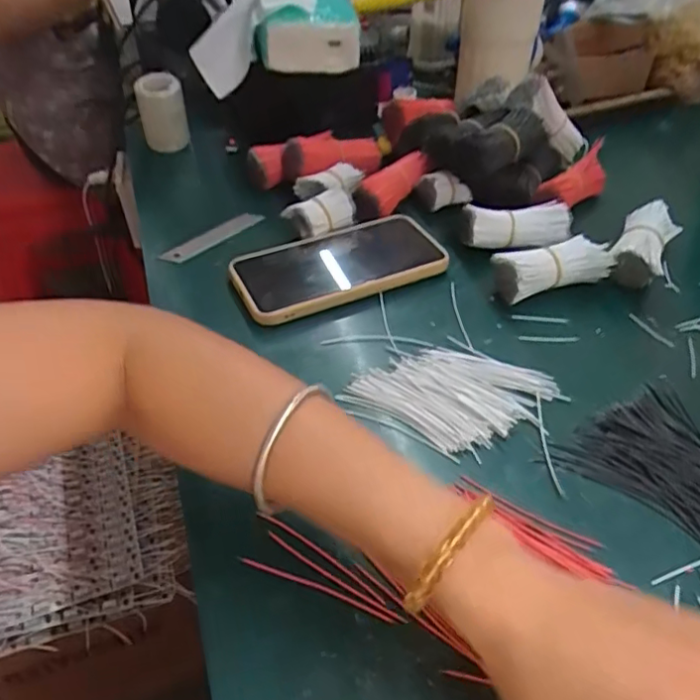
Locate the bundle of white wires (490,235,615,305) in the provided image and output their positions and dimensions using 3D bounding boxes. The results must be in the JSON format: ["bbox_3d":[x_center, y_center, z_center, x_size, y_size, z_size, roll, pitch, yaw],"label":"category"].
[{"bbox_3d":[0.156,-0.061,0.466,0.090,0.034,0.029,-12,45,-14],"label":"bundle of white wires"}]

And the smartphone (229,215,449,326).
[{"bbox_3d":[-0.010,-0.069,0.481,0.163,0.016,0.082,-16,46,-17],"label":"smartphone"}]

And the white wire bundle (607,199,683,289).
[{"bbox_3d":[0.240,-0.085,0.490,0.039,0.037,0.086,24,48,22],"label":"white wire bundle"}]

